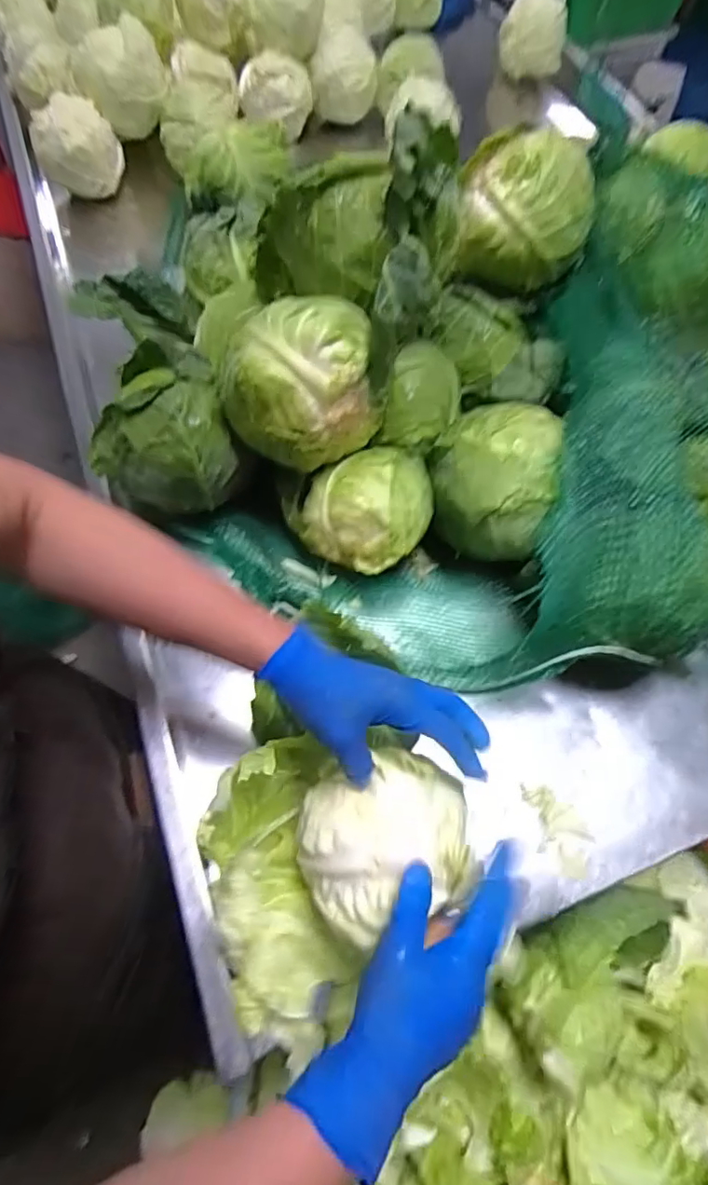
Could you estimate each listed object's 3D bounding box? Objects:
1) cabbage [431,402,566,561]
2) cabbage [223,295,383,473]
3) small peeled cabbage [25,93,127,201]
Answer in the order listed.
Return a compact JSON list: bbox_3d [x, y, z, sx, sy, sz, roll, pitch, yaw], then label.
[{"bbox_3d":[0.133,-0.119,0.570,0.114,0.113,0.133,8,64,0],"label":"cabbage"},{"bbox_3d":[-0.053,-0.199,0.520,0.135,0.108,0.129,1,64,-3],"label":"cabbage"},{"bbox_3d":[-0.407,-0.662,0.840,0.100,0.095,0.096,1,64,-3],"label":"small peeled cabbage"}]

